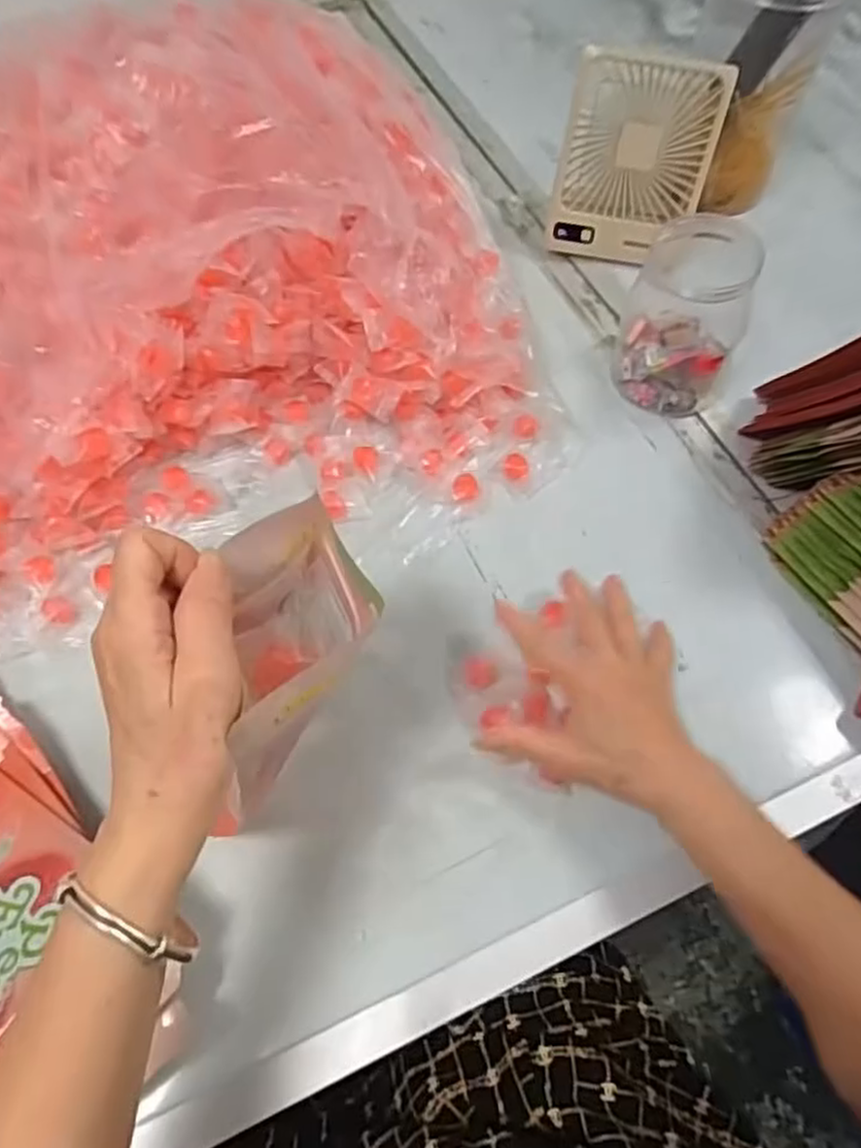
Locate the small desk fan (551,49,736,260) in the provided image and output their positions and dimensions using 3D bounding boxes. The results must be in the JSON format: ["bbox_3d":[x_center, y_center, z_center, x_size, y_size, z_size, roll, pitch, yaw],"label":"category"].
[{"bbox_3d":[0.190,-0.385,0.660,0.133,0.163,0.042,17,33,10],"label":"small desk fan"}]

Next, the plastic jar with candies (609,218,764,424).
[{"bbox_3d":[0.209,-0.211,0.579,0.090,0.122,0.095,0,61,0],"label":"plastic jar with candies"}]

